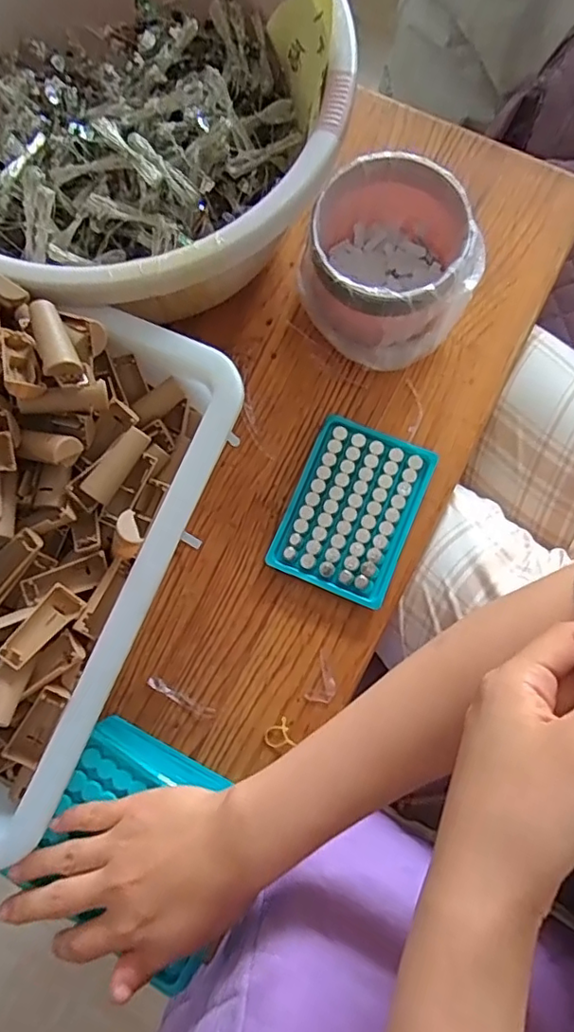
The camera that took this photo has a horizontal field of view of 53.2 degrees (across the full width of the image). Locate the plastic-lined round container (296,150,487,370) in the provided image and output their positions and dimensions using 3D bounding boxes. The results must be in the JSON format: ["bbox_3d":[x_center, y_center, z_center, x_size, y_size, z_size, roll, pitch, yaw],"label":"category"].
[{"bbox_3d":[0.079,-0.195,0.451,0.127,0.088,0.123,0,79,1],"label":"plastic-lined round container"}]

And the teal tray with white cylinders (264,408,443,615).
[{"bbox_3d":[0.052,-0.005,0.456,0.095,0.017,0.132,23,81,5],"label":"teal tray with white cylinders"}]

